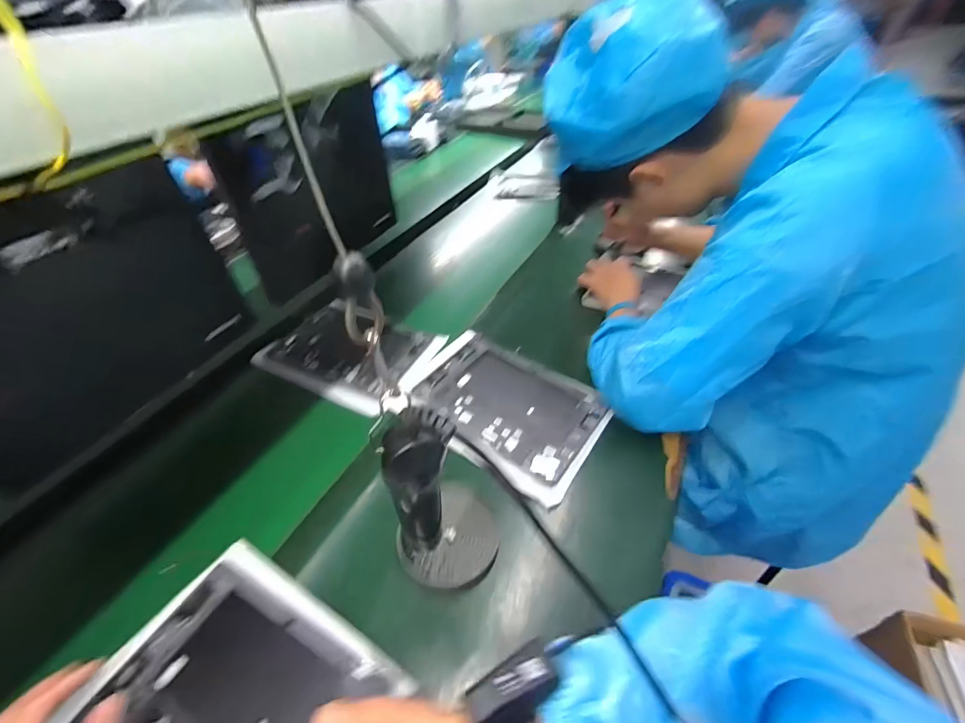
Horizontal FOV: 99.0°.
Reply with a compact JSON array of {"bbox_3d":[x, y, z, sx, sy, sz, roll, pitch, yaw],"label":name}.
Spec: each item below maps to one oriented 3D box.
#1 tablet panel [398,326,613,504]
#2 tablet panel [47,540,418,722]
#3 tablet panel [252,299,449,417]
[{"bbox_3d":[0.029,0.060,0.608,0.280,0.011,0.202,25,51,26],"label":"tablet panel"},{"bbox_3d":[-0.221,0.302,0.355,0.271,0.019,0.210,14,45,31],"label":"tablet panel"},{"bbox_3d":[-0.228,-0.021,0.716,0.279,0.018,0.198,20,49,22],"label":"tablet panel"}]

